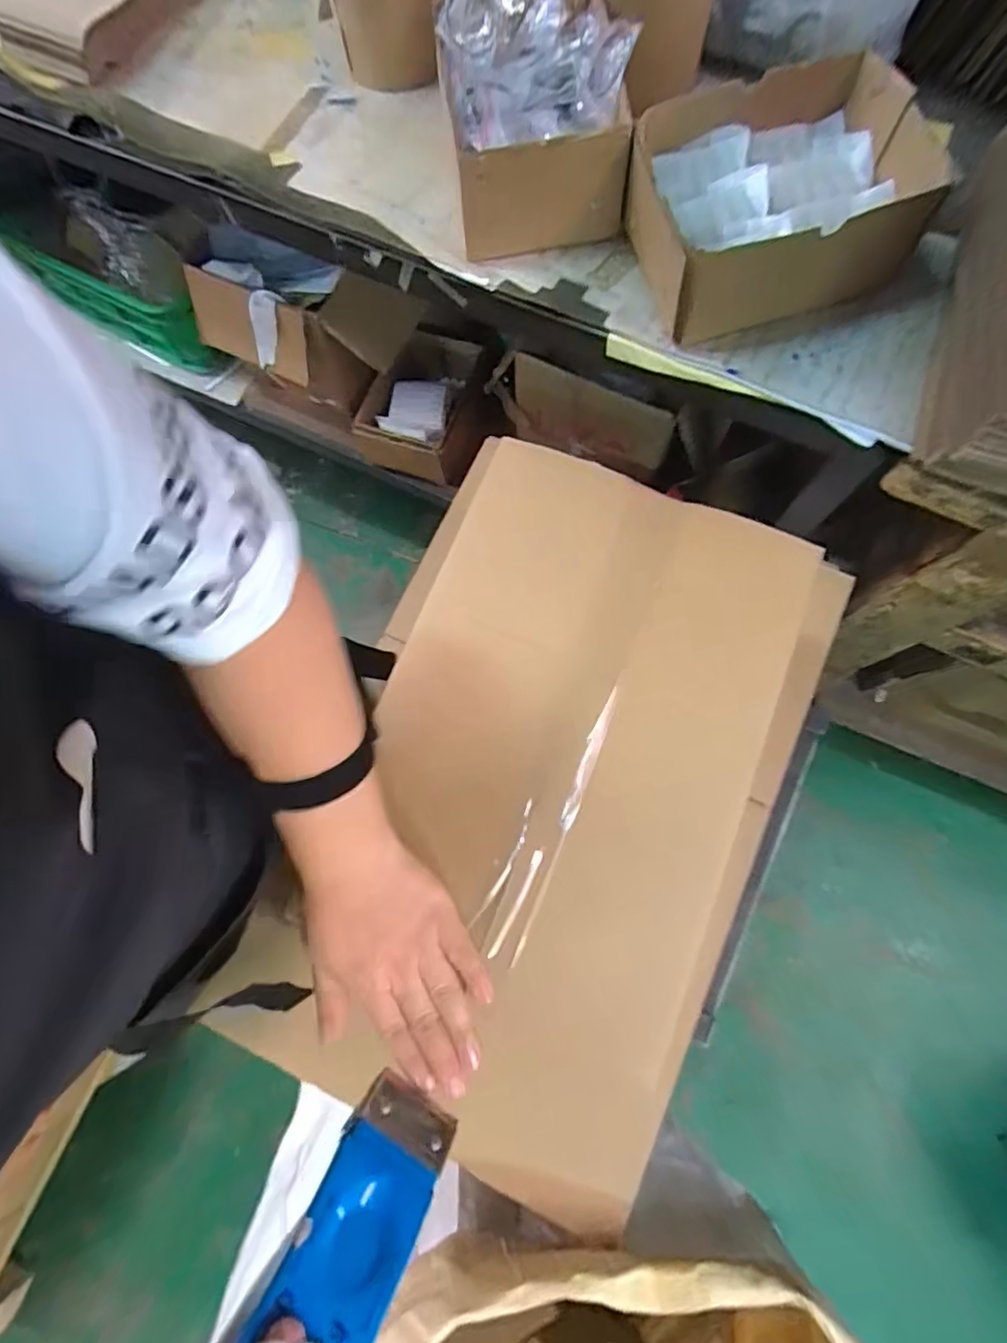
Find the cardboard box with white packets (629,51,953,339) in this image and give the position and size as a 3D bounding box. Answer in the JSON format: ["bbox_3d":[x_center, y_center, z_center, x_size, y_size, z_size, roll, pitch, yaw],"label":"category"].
[{"bbox_3d":[0.224,-0.392,0.503,0.221,0.096,0.168,-17,76,-3],"label":"cardboard box with white packets"}]

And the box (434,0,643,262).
[{"bbox_3d":[0.024,-0.509,0.517,0.152,0.116,0.200,-8,76,0],"label":"box"}]

